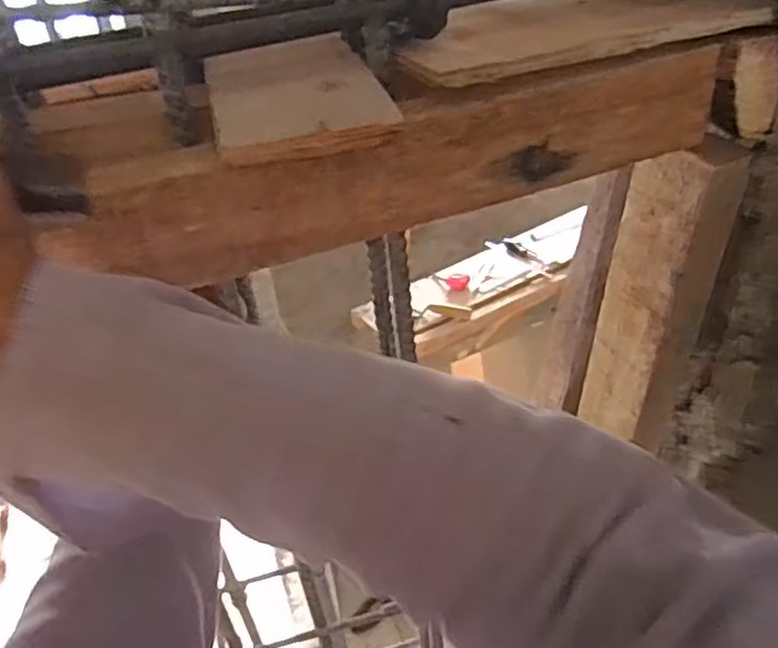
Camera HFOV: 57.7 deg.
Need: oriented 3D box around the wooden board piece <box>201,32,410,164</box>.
[{"bbox_3d":[-0.046,-0.109,0.333,0.077,0.011,0.115,-14,40,-12],"label":"wooden board piece"}]

